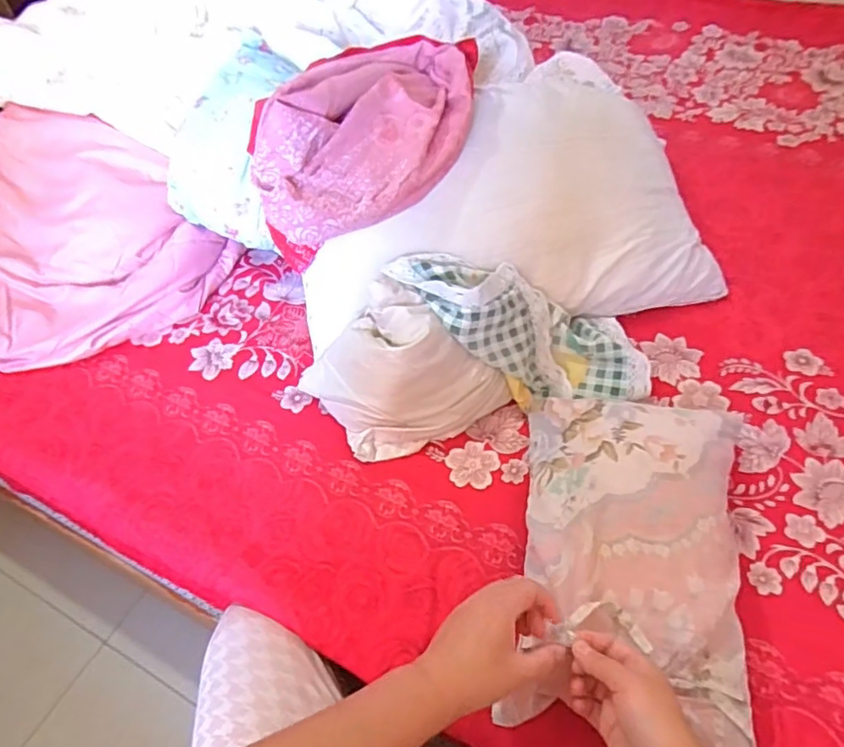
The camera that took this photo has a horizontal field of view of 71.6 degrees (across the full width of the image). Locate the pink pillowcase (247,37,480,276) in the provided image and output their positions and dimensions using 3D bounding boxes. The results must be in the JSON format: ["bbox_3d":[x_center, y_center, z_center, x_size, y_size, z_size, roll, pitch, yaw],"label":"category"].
[{"bbox_3d":[-0.067,-0.331,0.830,0.239,0.166,0.346,12,55,15],"label":"pink pillowcase"}]

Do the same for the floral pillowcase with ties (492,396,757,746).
[{"bbox_3d":[0.221,0.175,0.621,0.229,0.090,0.371,9,54,12],"label":"floral pillowcase with ties"}]

